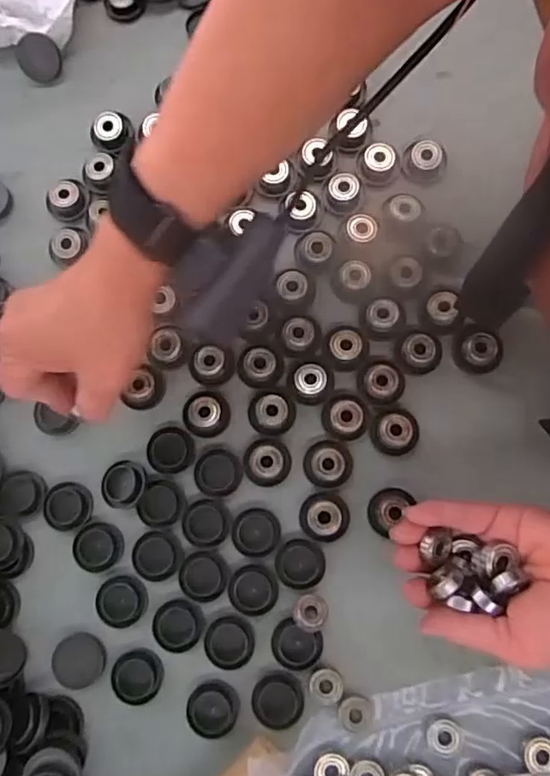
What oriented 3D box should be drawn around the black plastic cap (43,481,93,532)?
[{"bbox_3d":[-0.140,0.080,0.388,0.032,0.005,0.032,-1,80,4],"label":"black plastic cap"}]

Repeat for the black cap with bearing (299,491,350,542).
[{"bbox_3d":[0.032,0.084,0.373,0.031,0.012,0.031,-1,80,4],"label":"black cap with bearing"}]

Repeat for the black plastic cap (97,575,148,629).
[{"bbox_3d":[-0.100,0.139,0.375,0.031,0.008,0.031,-1,80,4],"label":"black plastic cap"}]

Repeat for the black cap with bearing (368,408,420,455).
[{"bbox_3d":[0.079,0.029,0.381,0.031,0.015,0.031,-1,80,4],"label":"black cap with bearing"}]

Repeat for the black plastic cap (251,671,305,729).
[{"bbox_3d":[0.002,0.193,0.355,0.031,0.005,0.031,-1,80,4],"label":"black plastic cap"}]

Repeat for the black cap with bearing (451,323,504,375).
[{"bbox_3d":[0.136,-0.026,0.388,0.032,0.017,0.029,37,84,9],"label":"black cap with bearing"}]

